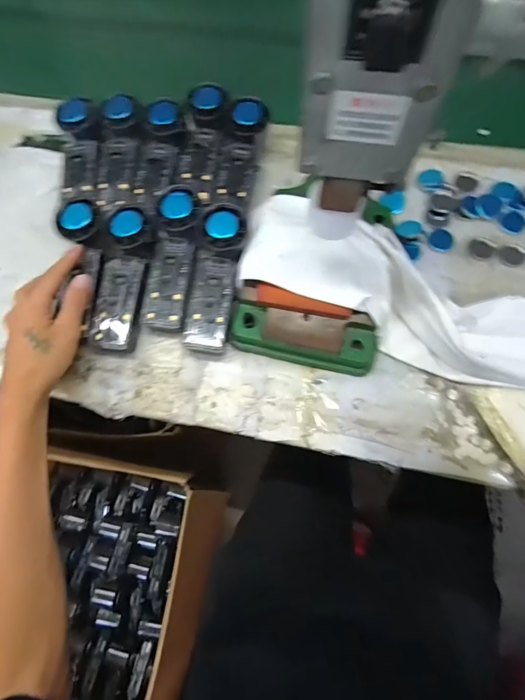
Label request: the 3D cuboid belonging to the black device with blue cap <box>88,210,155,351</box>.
[{"bbox_3d":[-0.154,-0.078,0.395,0.049,0.023,0.156,6,83,4],"label":"black device with blue cap"}]

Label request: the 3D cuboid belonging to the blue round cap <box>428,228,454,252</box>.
[{"bbox_3d":[0.214,-0.131,0.435,0.029,0.005,0.032,40,76,15],"label":"blue round cap"}]

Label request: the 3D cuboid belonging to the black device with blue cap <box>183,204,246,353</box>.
[{"bbox_3d":[-0.053,-0.076,0.389,0.050,0.025,0.156,8,83,4],"label":"black device with blue cap"}]

